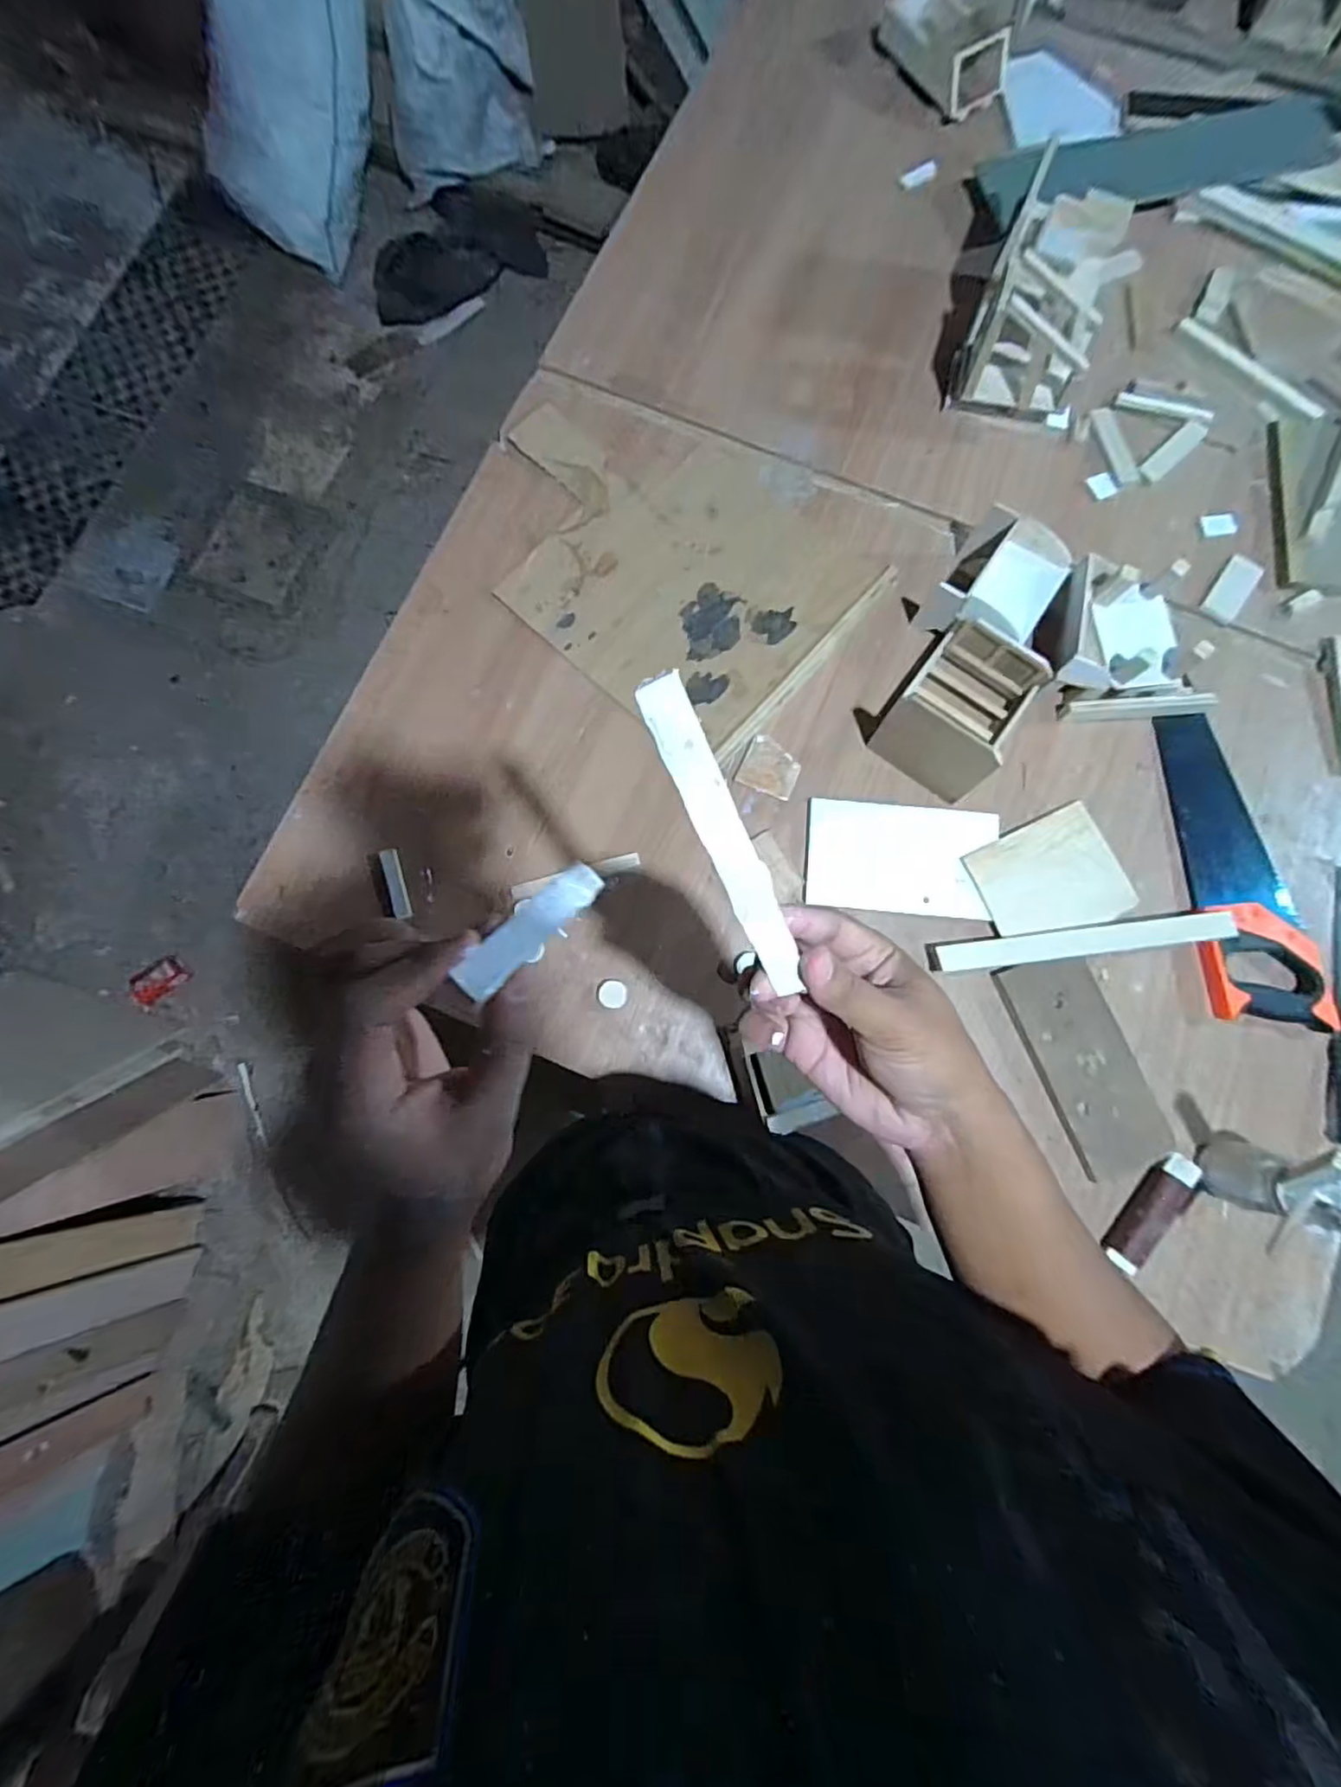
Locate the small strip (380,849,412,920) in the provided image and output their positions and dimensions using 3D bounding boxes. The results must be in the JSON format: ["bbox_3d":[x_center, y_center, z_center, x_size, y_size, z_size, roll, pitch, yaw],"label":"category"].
[{"bbox_3d":[-0.307,-0.011,0.725,0.020,0.006,0.080,-15,80,-3],"label":"small strip"}]

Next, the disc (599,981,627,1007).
[{"bbox_3d":[-0.062,0.109,0.703,0.029,0.004,0.029,0,80,-1],"label":"disc"}]

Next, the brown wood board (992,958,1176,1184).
[{"bbox_3d":[0.444,0.180,0.686,0.106,0.012,0.230,-21,81,-4],"label":"brown wood board"}]

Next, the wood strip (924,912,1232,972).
[{"bbox_3d":[0.437,0.051,0.691,0.315,0.019,0.032,-7,80,-2],"label":"wood strip"}]

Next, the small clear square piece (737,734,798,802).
[{"bbox_3d":[0.116,-0.145,0.748,0.063,0.009,0.060,25,80,4],"label":"small clear square piece"}]

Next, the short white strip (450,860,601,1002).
[{"bbox_3d":[-0.053,0.012,0.253,0.016,0.006,0.076,37,47,6],"label":"short white strip"}]

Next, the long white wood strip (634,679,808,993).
[{"bbox_3d":[0.024,-0.018,0.255,0.018,0.006,0.139,-29,115,-6],"label":"long white wood strip"}]

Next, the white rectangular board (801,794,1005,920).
[{"bbox_3d":[0.256,-0.041,0.723,0.199,0.010,0.121,6,80,0],"label":"white rectangular board"}]

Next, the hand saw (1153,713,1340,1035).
[{"bbox_3d":[0.643,-0.031,0.729,0.127,0.017,0.350,-2,80,-1],"label":"hand saw"}]

